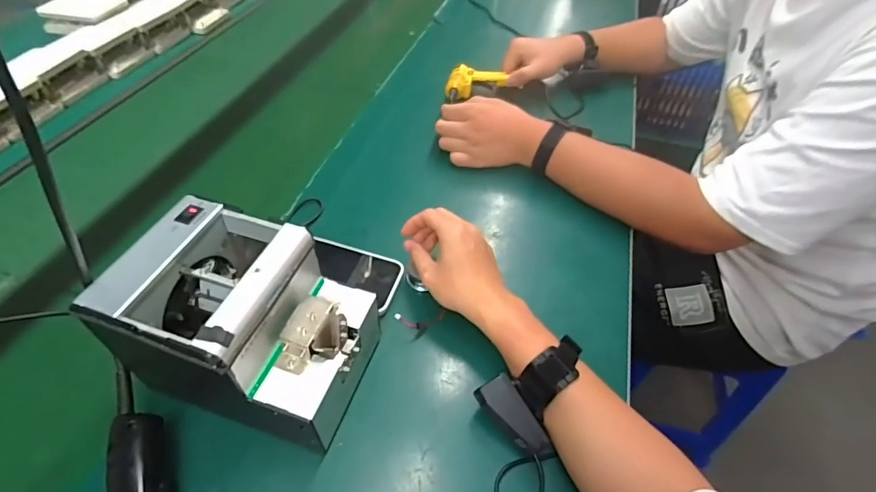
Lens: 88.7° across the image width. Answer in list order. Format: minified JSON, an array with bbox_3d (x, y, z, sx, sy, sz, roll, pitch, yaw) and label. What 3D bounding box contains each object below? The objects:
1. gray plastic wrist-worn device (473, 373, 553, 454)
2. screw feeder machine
[{"bbox_3d":[0.066,0.151,0.396,0.028,0.026,0.071,-31,71,-26],"label":"gray plastic wrist-worn device"},{"bbox_3d":[-0.156,0.069,0.395,0.170,0.153,0.132,15,50,12],"label":"screw feeder machine"}]

